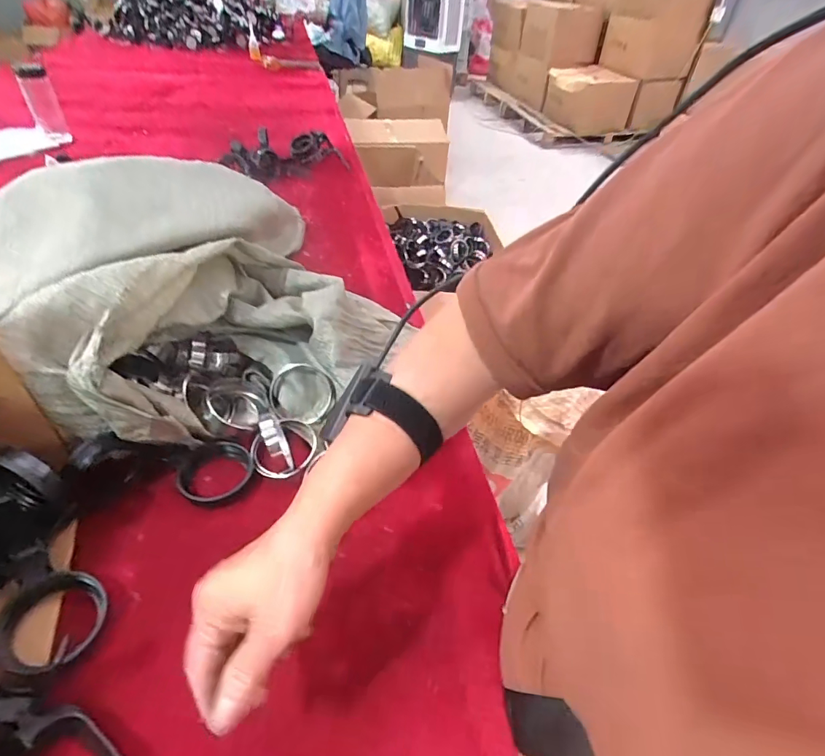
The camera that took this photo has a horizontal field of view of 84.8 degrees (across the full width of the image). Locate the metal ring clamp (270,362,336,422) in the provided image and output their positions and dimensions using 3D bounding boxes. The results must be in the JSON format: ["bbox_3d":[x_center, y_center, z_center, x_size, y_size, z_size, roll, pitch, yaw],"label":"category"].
[{"bbox_3d":[-0.131,0.018,0.532,0.074,0.020,0.069,0,82,-3],"label":"metal ring clamp"}]

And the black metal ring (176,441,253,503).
[{"bbox_3d":[-0.202,0.098,0.463,0.069,0.021,0.066,-9,45,-15],"label":"black metal ring"}]

